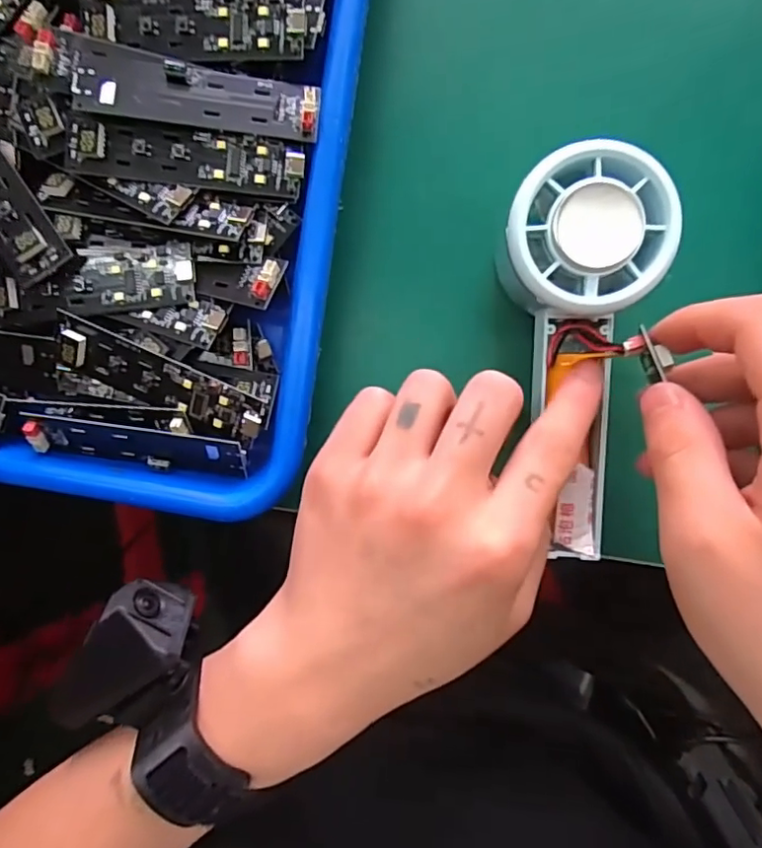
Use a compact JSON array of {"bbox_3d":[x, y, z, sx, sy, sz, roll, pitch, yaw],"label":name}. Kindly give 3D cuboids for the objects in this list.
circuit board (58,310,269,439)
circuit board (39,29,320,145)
[{"bbox_3d":[-0.090,-0.017,0.230,0.088,0.007,0.020,24,90,4],"label":"circuit board"},{"bbox_3d":[-0.079,-0.130,0.224,0.108,0.006,0.030,11,81,-3],"label":"circuit board"}]

